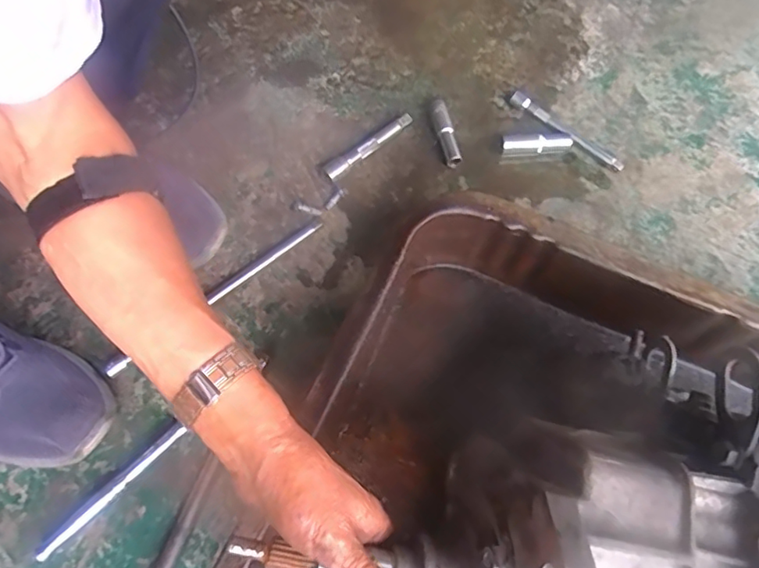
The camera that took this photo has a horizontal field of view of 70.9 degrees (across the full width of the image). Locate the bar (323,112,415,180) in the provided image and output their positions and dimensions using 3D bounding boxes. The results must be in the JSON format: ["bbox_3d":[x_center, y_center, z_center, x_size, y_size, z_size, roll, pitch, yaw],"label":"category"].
[{"bbox_3d":[-0.011,-0.157,0.608,0.124,0.022,0.021,-37,72,-15],"label":"bar"}]

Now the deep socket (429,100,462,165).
[{"bbox_3d":[0.075,-0.174,0.617,0.019,0.022,0.083,-11,68,-5],"label":"deep socket"}]

